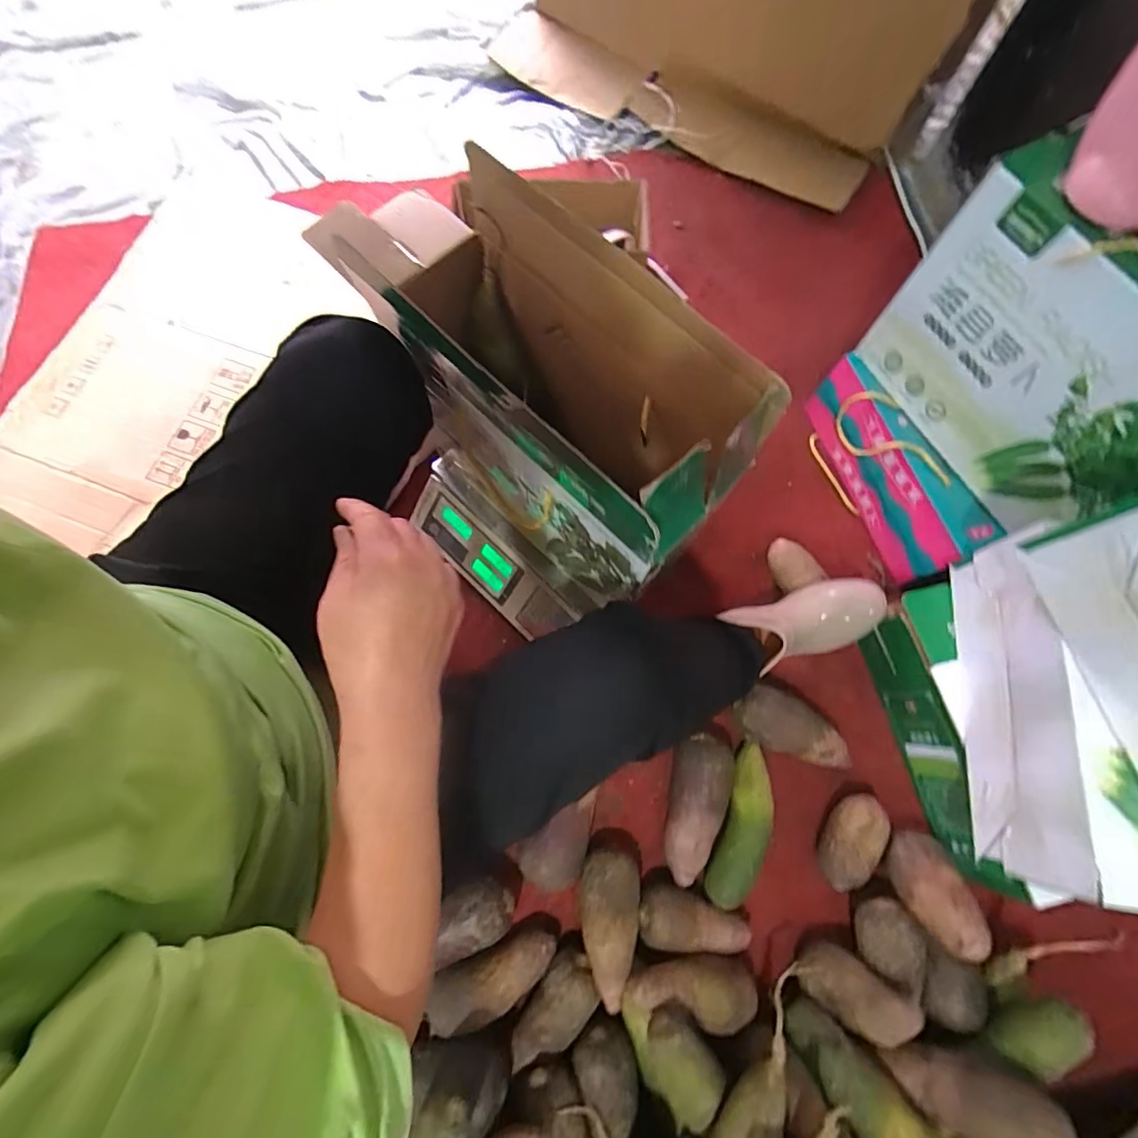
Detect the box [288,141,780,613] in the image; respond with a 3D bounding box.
[{"bbox_3d":[-0.033,-0.163,0.547,0.148,0.349,0.412,-42,77,-12],"label":"box"}]

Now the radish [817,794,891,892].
[{"bbox_3d":[0.360,0.345,0.652,0.057,0.056,0.117,25,74,8],"label":"radish"}]

